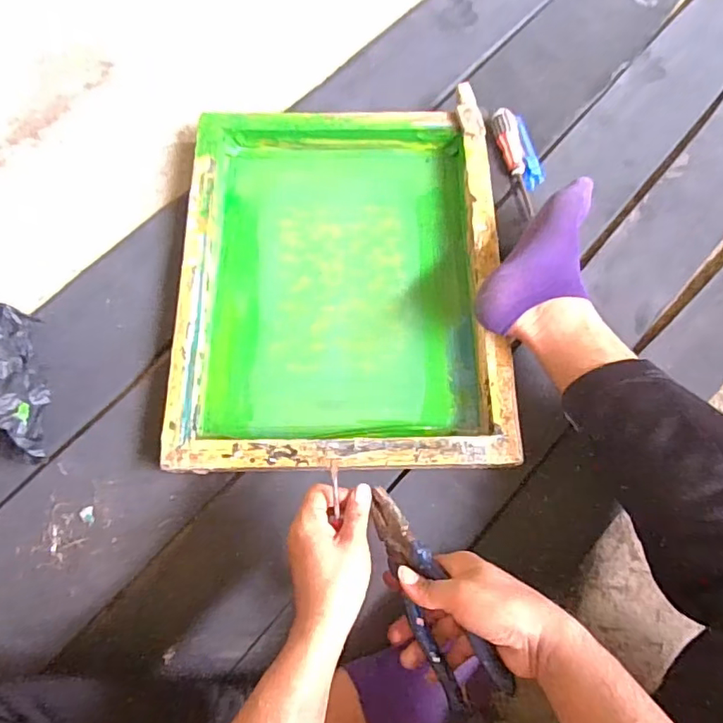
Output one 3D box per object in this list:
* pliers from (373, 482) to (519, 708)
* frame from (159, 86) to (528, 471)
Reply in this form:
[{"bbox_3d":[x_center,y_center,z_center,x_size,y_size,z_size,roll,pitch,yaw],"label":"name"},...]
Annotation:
[{"bbox_3d":[0.058,0.205,0.477,0.050,0.035,0.194,-26,68,-10],"label":"pliers"},{"bbox_3d":[-0.026,-0.113,0.709,0.412,0.049,0.512,-1,71,-2],"label":"frame"}]

